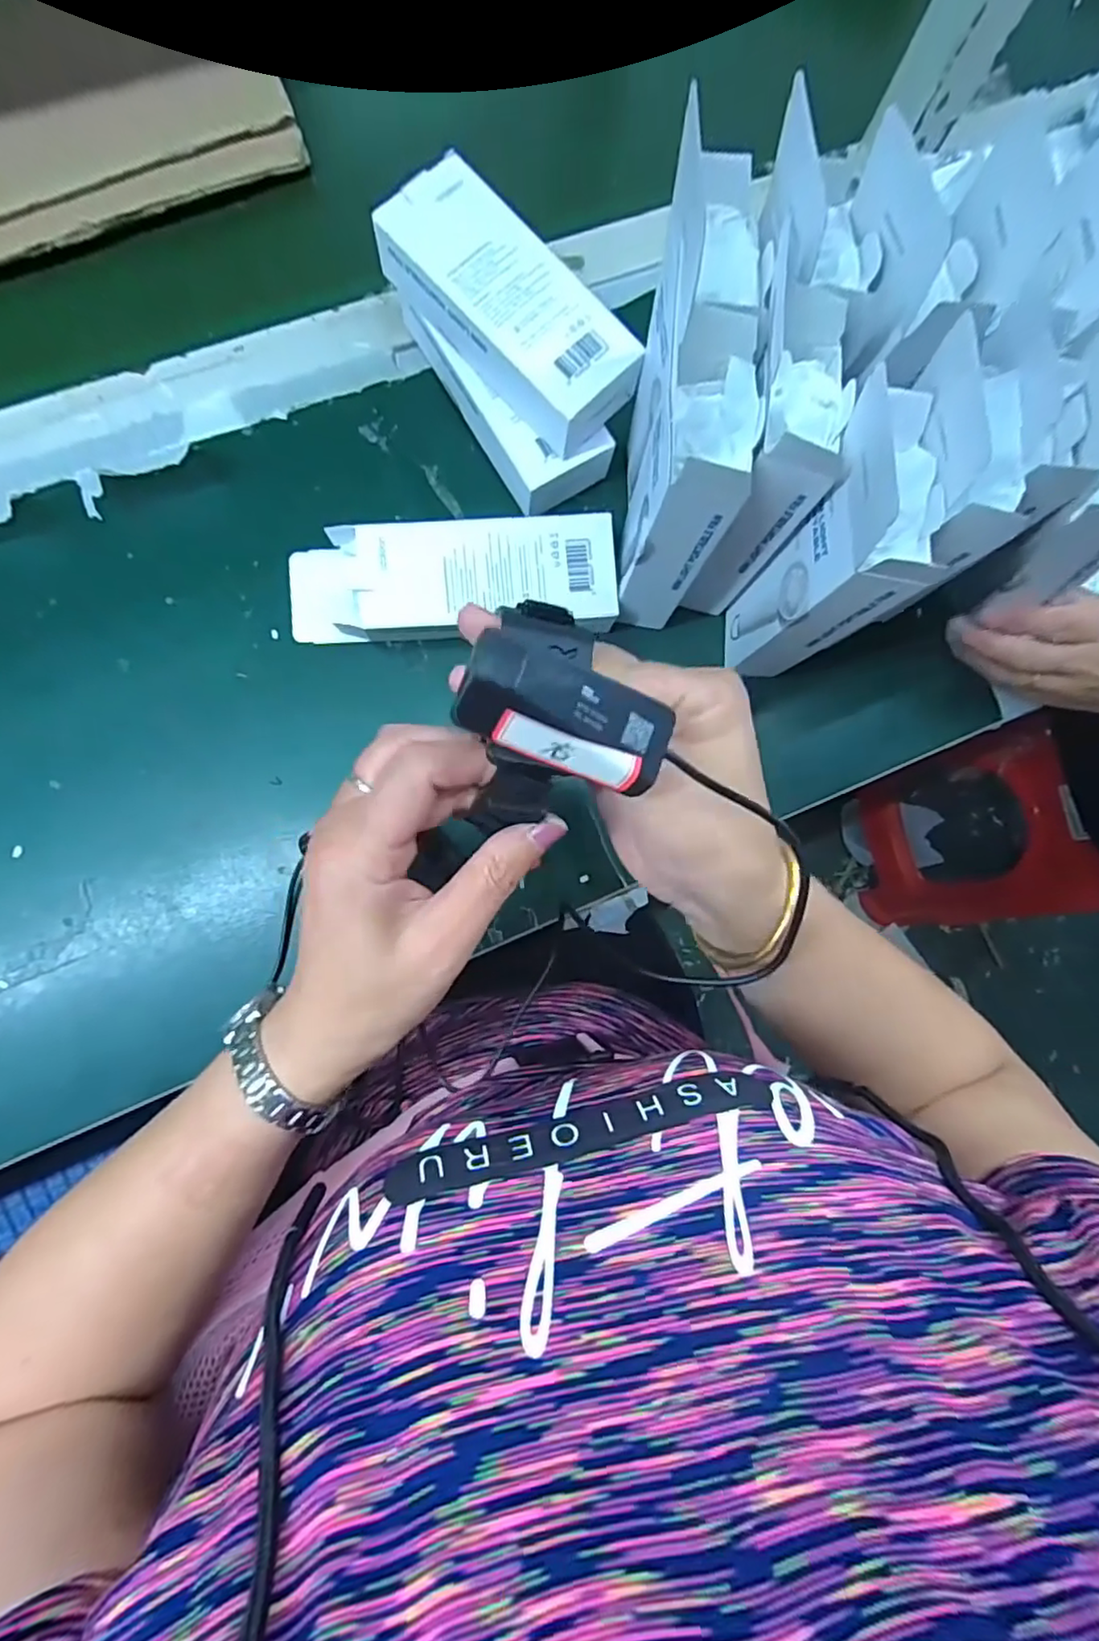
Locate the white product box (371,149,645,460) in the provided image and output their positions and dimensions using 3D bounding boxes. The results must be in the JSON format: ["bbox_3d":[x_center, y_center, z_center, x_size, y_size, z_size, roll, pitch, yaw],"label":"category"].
[{"bbox_3d":[-0.022,-0.306,0.377,0.067,0.037,0.170,-44,90,-7],"label":"white product box"}]

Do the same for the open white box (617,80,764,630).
[{"bbox_3d":[0.071,-0.206,0.347,0.034,0.164,0.134,4,85,-5],"label":"open white box"}]

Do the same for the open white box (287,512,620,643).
[{"bbox_3d":[-0.064,-0.151,0.403,0.208,0.034,0.075,-5,86,-5],"label":"open white box"}]

